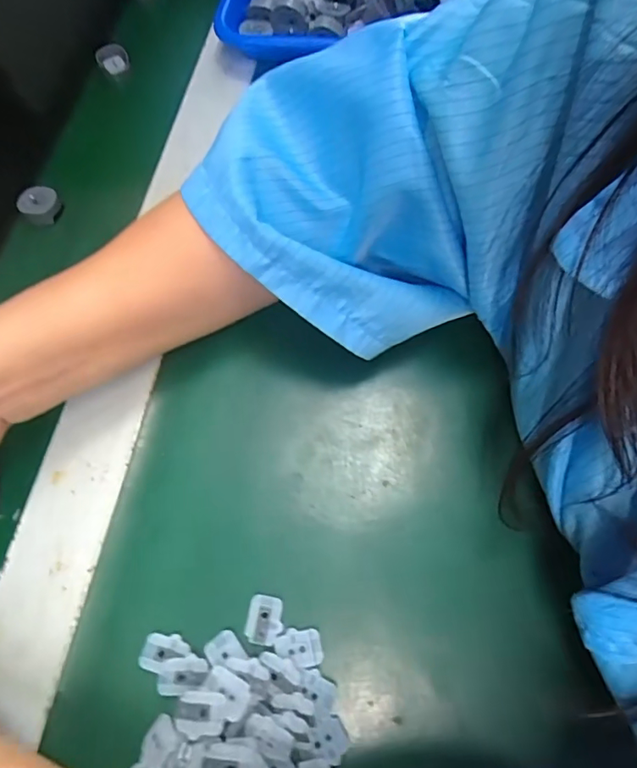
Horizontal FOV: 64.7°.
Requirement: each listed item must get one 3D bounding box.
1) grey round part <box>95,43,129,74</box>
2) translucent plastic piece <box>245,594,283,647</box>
[{"bbox_3d":[-0.174,-0.276,0.428,0.025,0.026,0.008,-8,66,-1],"label":"grey round part"},{"bbox_3d":[-0.026,0.114,0.244,0.017,0.004,0.021,5,67,5],"label":"translucent plastic piece"}]

